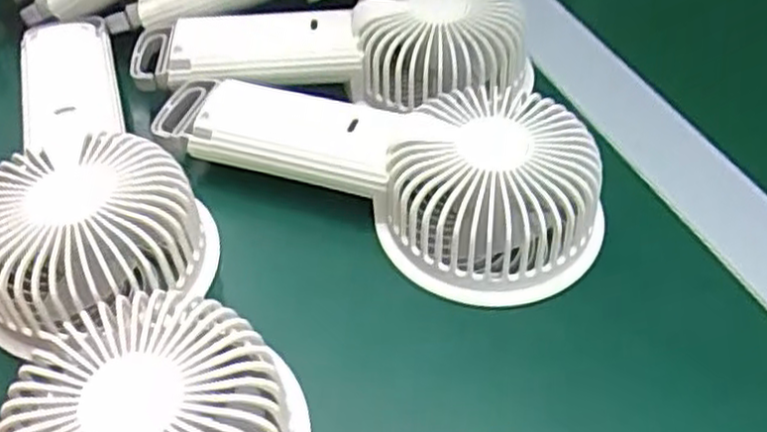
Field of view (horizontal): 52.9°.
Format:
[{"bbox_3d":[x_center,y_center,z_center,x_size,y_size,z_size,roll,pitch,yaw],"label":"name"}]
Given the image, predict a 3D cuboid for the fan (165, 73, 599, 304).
[{"bbox_3d":[-0.005,-0.030,0.311,0.189,0.046,0.079,23,52,21],"label":"fan"}]

